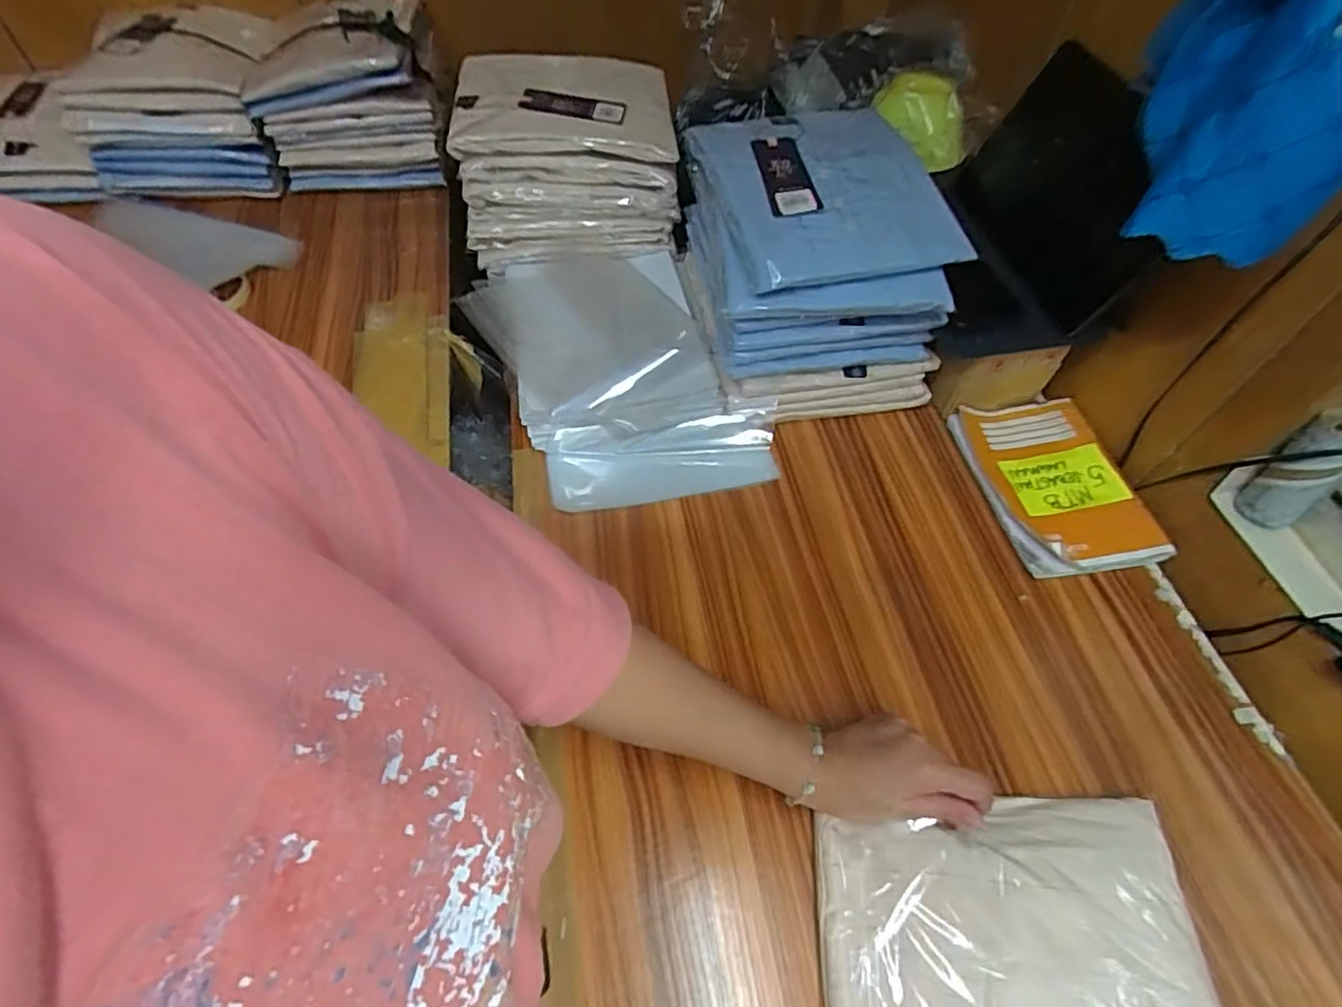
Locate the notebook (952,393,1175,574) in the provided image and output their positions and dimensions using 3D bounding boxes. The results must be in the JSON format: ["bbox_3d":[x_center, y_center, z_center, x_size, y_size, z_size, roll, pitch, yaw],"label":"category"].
[{"bbox_3d":[0.391,-0.021,0.661,0.139,0.028,0.201,-5,55,-7],"label":"notebook"}]

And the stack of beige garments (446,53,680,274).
[{"bbox_3d":[-0.124,-0.434,0.806,0.257,0.151,0.205,1,55,-3],"label":"stack of beige garments"}]

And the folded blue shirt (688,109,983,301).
[{"bbox_3d":[0.151,-0.316,0.640,0.216,0.044,0.256,-10,56,-10],"label":"folded blue shirt"}]

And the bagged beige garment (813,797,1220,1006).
[{"bbox_3d":[0.223,0.299,0.408,0.248,0.034,0.201,1,54,-2],"label":"bagged beige garment"}]

